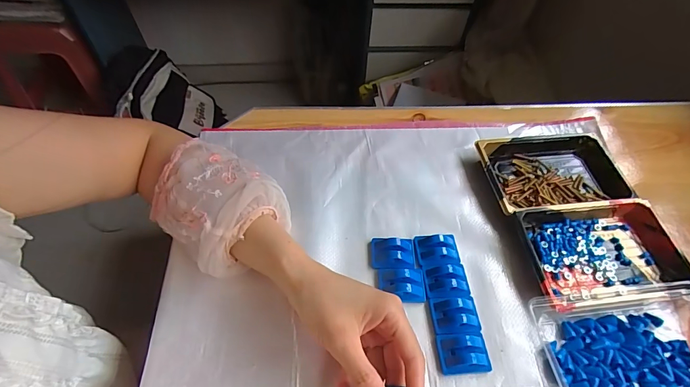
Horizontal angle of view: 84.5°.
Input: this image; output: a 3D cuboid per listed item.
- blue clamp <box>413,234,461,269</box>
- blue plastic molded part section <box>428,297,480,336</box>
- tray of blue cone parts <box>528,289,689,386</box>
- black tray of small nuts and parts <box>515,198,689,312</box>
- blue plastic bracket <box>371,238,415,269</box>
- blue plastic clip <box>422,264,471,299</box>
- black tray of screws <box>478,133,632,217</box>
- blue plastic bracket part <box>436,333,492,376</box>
[{"bbox_3d":[0.097,0.059,0.394,0.042,0.015,0.037,-1,54,-5],"label":"blue clamp"},{"bbox_3d":[0.105,0.115,0.359,0.043,0.015,0.034,0,54,-4],"label":"blue plastic molded part section"},{"bbox_3d":[0.272,0.145,0.332,0.184,0.030,0.116,-4,54,-6],"label":"tray of blue cone parts"},{"bbox_3d":[0.269,0.060,0.393,0.152,0.031,0.110,-4,54,-6],"label":"black tray of small nuts and parts"},{"bbox_3d":[0.049,0.061,0.390,0.044,0.015,0.036,3,54,-1],"label":"blue plastic bracket"},{"bbox_3d":[0.101,0.087,0.375,0.042,0.013,0.035,-2,54,-5],"label":"blue plastic clip"},{"bbox_3d":[0.251,-0.025,0.458,0.164,0.023,0.106,-5,54,-7],"label":"black tray of screws"},{"bbox_3d":[0.108,0.143,0.339,0.045,0.016,0.033,0,54,-4],"label":"blue plastic bracket part"}]

